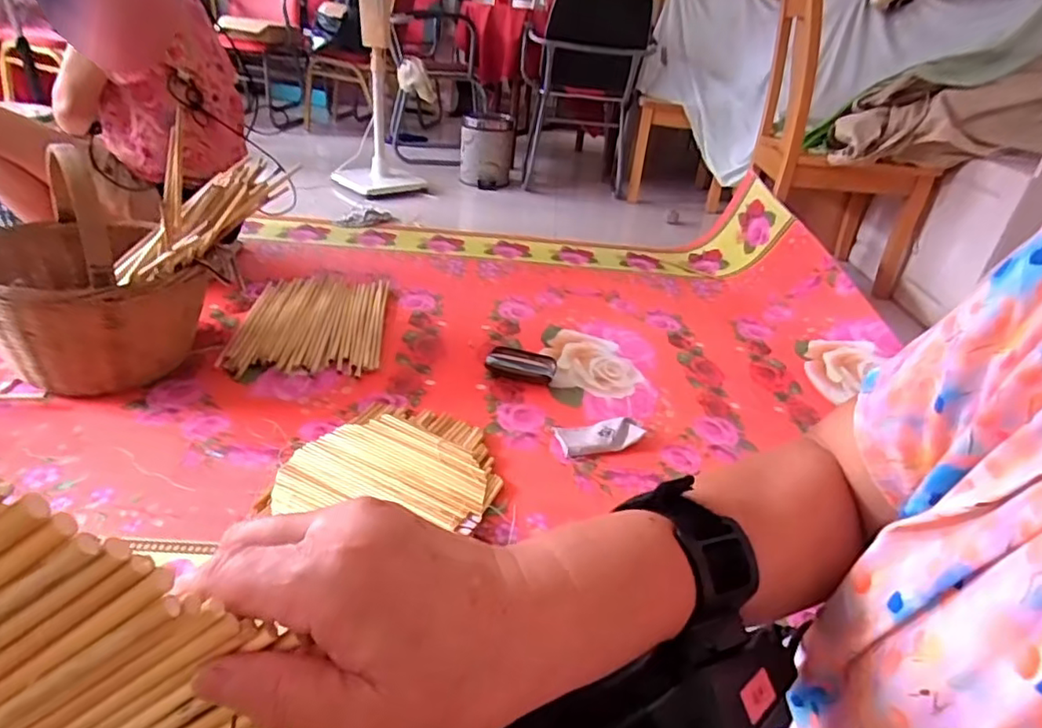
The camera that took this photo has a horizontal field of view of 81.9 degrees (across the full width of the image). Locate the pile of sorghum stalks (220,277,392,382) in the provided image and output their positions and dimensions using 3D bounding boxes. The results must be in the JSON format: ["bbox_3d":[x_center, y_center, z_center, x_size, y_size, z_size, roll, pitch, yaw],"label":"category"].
[{"bbox_3d":[-0.525,-0.113,1.518,0.341,0.024,0.468,1,31,-9],"label":"pile of sorghum stalks"}]

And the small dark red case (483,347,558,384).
[{"bbox_3d":[0.001,0.006,1.386,0.159,0.056,0.078,9,31,5],"label":"small dark red case"}]

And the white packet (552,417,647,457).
[{"bbox_3d":[0.163,0.144,1.219,0.175,0.033,0.090,-3,32,-15],"label":"white packet"}]

